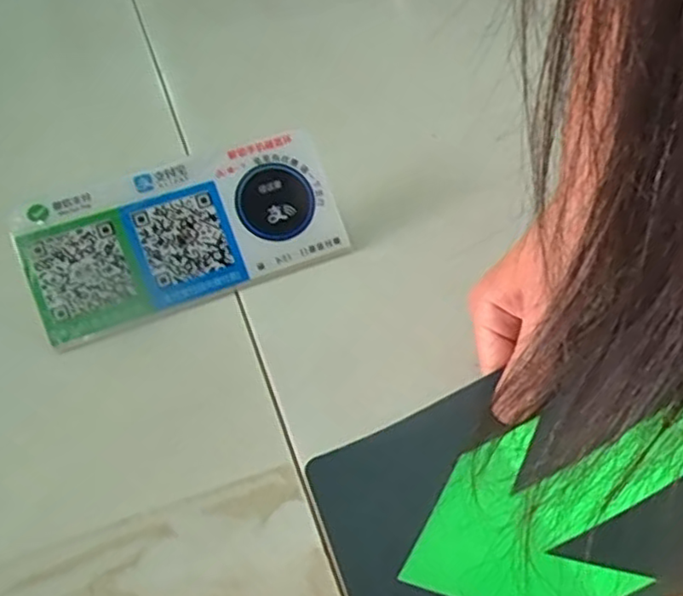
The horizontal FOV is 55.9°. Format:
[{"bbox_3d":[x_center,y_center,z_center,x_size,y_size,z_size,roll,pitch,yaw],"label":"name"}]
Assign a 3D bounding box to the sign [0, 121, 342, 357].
[{"bbox_3d":[-0.099,-0.043,0.410,0.193,0.091,0.008,-20,-1,-15],"label":"sign"}]

